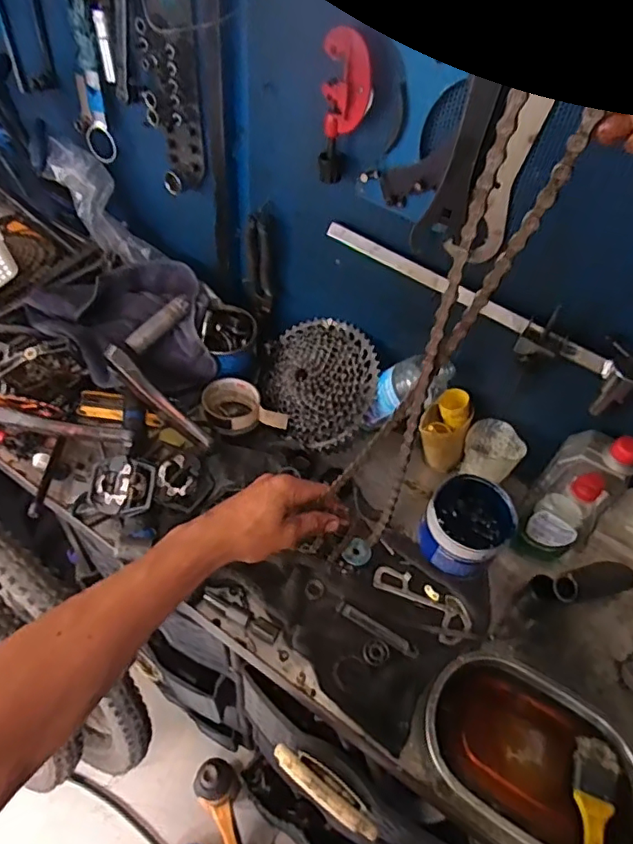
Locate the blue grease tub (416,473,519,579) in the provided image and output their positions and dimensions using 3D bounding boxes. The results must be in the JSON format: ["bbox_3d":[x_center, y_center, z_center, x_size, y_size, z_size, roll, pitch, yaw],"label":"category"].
[{"bbox_3d":[0.189,0.131,0.694,0.094,0.087,0.111,37,56,23],"label":"blue grease tub"}]

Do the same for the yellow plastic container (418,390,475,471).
[{"bbox_3d":[0.181,0.012,0.773,0.067,0.103,0.062,21,51,11],"label":"yellow plastic container"}]

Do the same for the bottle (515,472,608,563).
[{"bbox_3d":[0.307,0.112,0.684,0.054,0.158,0.067,-35,62,-30],"label":"bottle"}]

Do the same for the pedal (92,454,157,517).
[{"bbox_3d":[-0.248,0.079,0.690,0.089,0.022,0.069,7,88,20],"label":"pedal"}]

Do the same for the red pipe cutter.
[{"bbox_3d":[0.028,-0.328,0.591,0.053,0.147,0.021,28,53,17],"label":"red pipe cutter"}]

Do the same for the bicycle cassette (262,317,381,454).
[{"bbox_3d":[-0.002,-0.068,0.796,0.173,0.051,0.192,-44,66,8],"label":"bicycle cassette"}]

